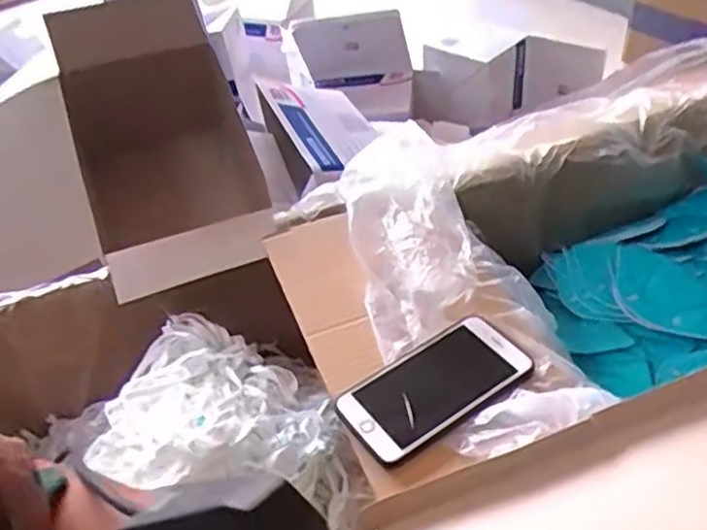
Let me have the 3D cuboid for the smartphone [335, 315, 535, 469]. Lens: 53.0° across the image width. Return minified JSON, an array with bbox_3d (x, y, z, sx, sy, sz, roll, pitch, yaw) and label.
[{"bbox_3d":[0.067,0.098,0.579,0.154,0.009,0.084,-28,47,-21],"label":"smartphone"}]

